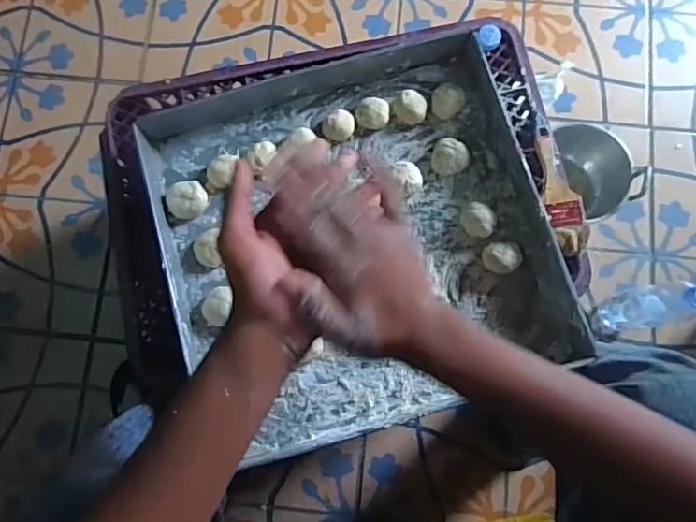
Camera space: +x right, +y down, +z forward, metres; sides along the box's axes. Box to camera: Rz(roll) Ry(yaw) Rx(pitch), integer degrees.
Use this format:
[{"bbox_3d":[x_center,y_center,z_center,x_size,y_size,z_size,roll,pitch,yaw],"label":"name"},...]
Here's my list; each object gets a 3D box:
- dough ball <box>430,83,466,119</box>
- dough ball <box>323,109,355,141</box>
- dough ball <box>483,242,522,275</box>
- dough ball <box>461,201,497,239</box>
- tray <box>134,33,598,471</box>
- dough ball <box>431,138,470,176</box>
[{"bbox_3d":[0.135,-0.218,0.702,0.042,0.026,0.046,22,81,4],"label":"dough ball"},{"bbox_3d":[-0.012,-0.184,0.707,0.043,0.025,0.045,0,80,1],"label":"dough ball"},{"bbox_3d":[0.194,-0.004,0.656,0.043,0.027,0.038,4,80,1],"label":"dough ball"},{"bbox_3d":[0.167,-0.051,0.668,0.034,0.029,0.044,-29,81,-4],"label":"dough ball"},{"bbox_3d":[0.013,-0.043,0.663,0.512,0.073,0.478,-16,80,-2],"label":"tray"},{"bbox_3d":[0.135,-0.136,0.689,0.047,0.027,0.041,22,81,4],"label":"dough ball"}]

